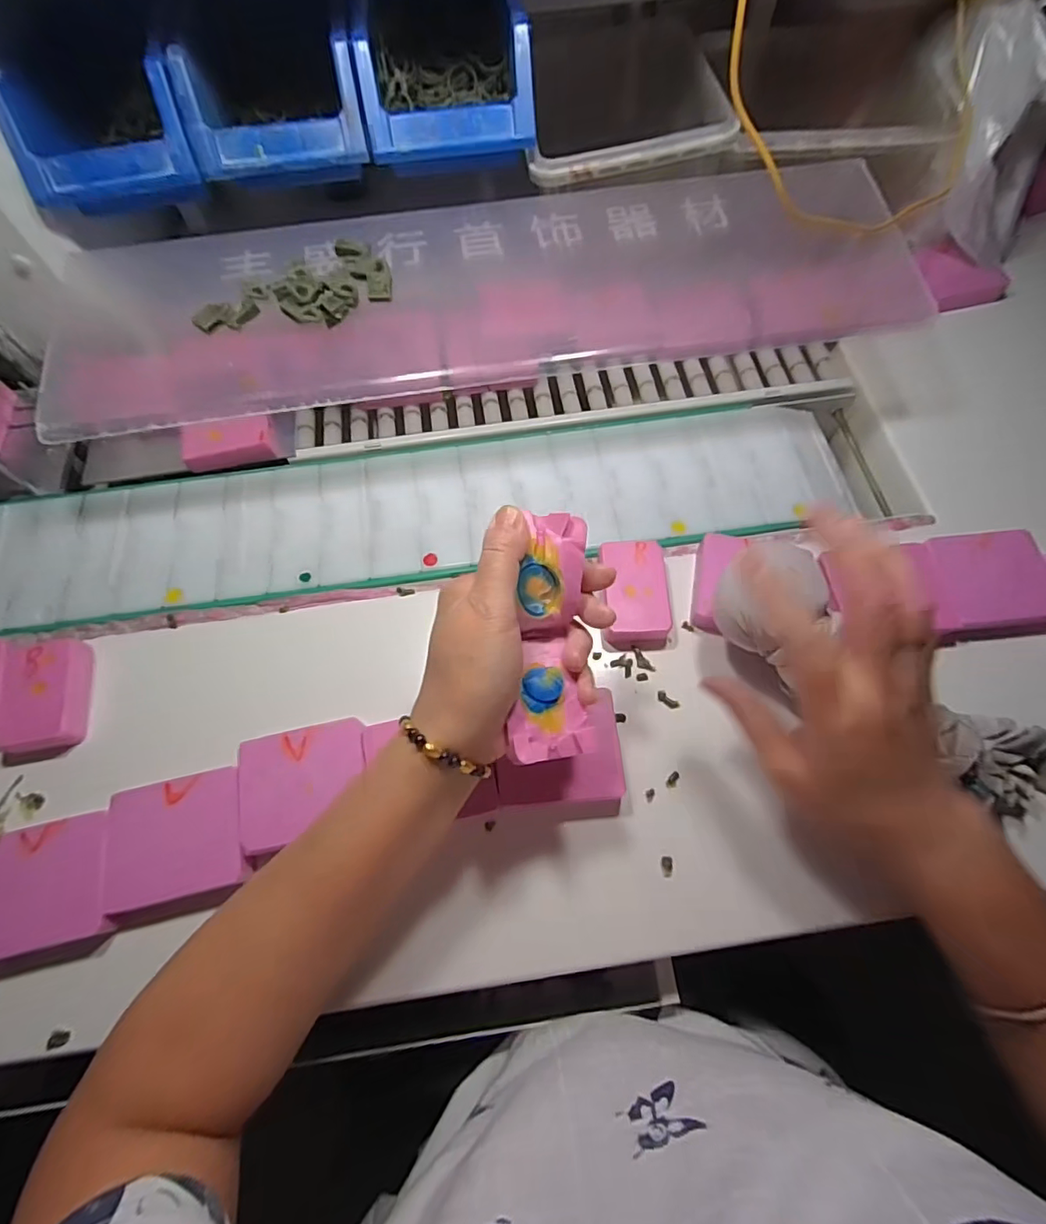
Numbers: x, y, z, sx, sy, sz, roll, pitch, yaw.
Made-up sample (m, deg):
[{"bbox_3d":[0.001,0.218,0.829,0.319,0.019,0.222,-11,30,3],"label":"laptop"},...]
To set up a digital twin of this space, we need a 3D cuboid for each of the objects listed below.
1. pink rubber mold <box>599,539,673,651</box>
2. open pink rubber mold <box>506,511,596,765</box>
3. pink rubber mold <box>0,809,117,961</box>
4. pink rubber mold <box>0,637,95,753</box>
[{"bbox_3d":[0.079,-0.013,0.391,0.044,0.023,0.075,-2,66,0],"label":"pink rubber mold"},{"bbox_3d":[0.017,0.013,0.288,0.038,0.038,0.124,1,86,2],"label":"open pink rubber mold"},{"bbox_3d":[-0.284,0.162,0.325,0.081,0.019,0.067,-13,66,-5],"label":"pink rubber mold"},{"bbox_3d":[-0.323,0.054,0.372,0.048,0.023,0.079,-17,67,-6],"label":"pink rubber mold"}]

